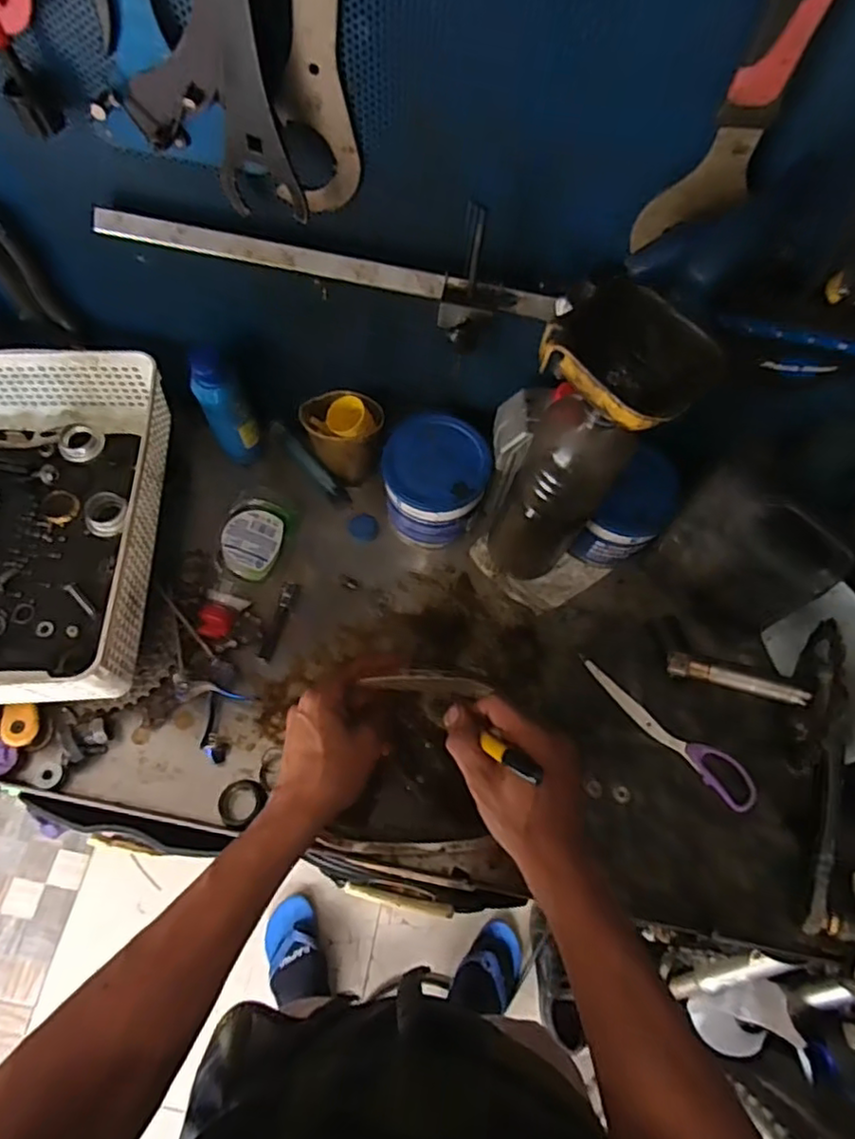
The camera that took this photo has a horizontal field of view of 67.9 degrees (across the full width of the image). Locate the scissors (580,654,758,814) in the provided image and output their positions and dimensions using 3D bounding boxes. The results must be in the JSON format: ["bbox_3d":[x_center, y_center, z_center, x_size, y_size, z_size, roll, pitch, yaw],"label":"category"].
[{"bbox_3d":[0.230,0.150,0.606,0.034,0.009,0.193,-41,74,-19],"label":"scissors"}]

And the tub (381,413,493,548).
[{"bbox_3d":[0.007,-0.083,0.650,0.100,0.113,0.094,1,65,-2],"label":"tub"}]

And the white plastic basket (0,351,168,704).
[{"bbox_3d":[-0.381,-0.042,0.583,0.248,0.083,0.331,0,66,-3],"label":"white plastic basket"}]

